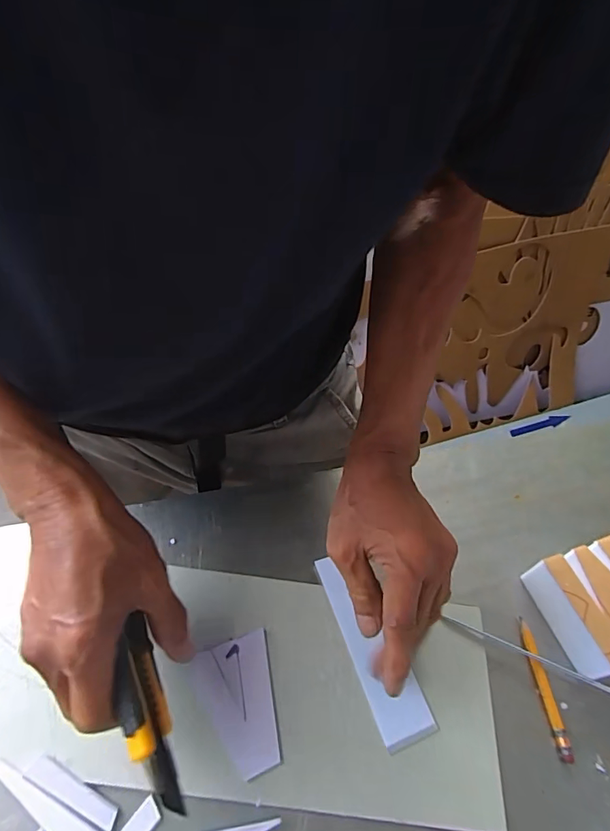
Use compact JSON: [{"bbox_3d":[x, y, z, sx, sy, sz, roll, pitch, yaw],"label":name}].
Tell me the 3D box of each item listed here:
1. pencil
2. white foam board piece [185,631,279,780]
[{"bbox_3d":[0.177,0.200,0.340,0.007,0.006,0.090,0,54,-6],"label":"pencil"},{"bbox_3d":[-0.045,0.199,0.316,0.056,0.004,0.080,-14,56,-16],"label":"white foam board piece"}]

